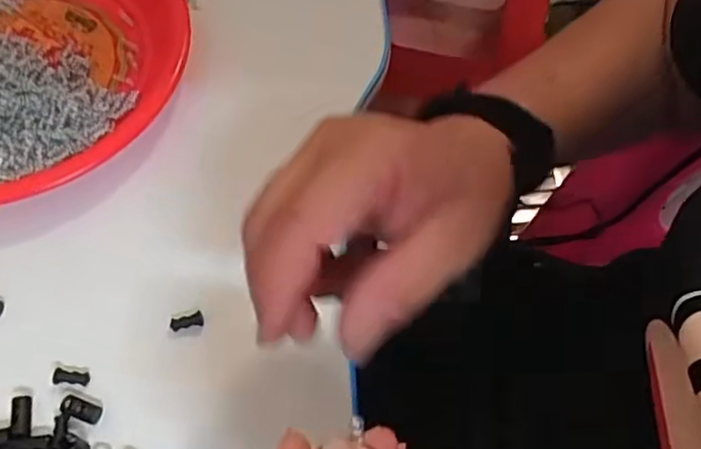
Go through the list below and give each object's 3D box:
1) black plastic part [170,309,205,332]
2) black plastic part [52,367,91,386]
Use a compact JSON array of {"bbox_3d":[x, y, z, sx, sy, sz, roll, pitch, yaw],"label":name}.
[{"bbox_3d":[-0.084,0.049,0.330,0.017,0.004,0.009,-7,62,-4],"label":"black plastic part"},{"bbox_3d":[-0.137,0.075,0.317,0.017,0.004,0.008,6,62,2],"label":"black plastic part"}]

